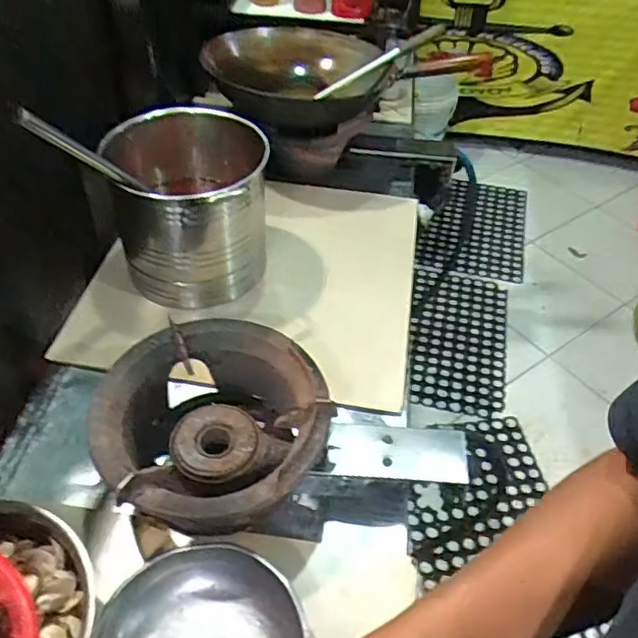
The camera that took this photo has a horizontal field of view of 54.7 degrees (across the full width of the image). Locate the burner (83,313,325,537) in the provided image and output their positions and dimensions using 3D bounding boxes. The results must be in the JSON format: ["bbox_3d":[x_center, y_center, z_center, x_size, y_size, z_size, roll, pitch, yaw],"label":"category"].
[{"bbox_3d":[-0.143,0.166,0.856,0.292,0.162,0.284,9,46,5],"label":"burner"}]

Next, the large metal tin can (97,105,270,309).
[{"bbox_3d":[-0.228,-0.199,1.130,0.266,0.275,0.292,-6,46,-10],"label":"large metal tin can"}]

